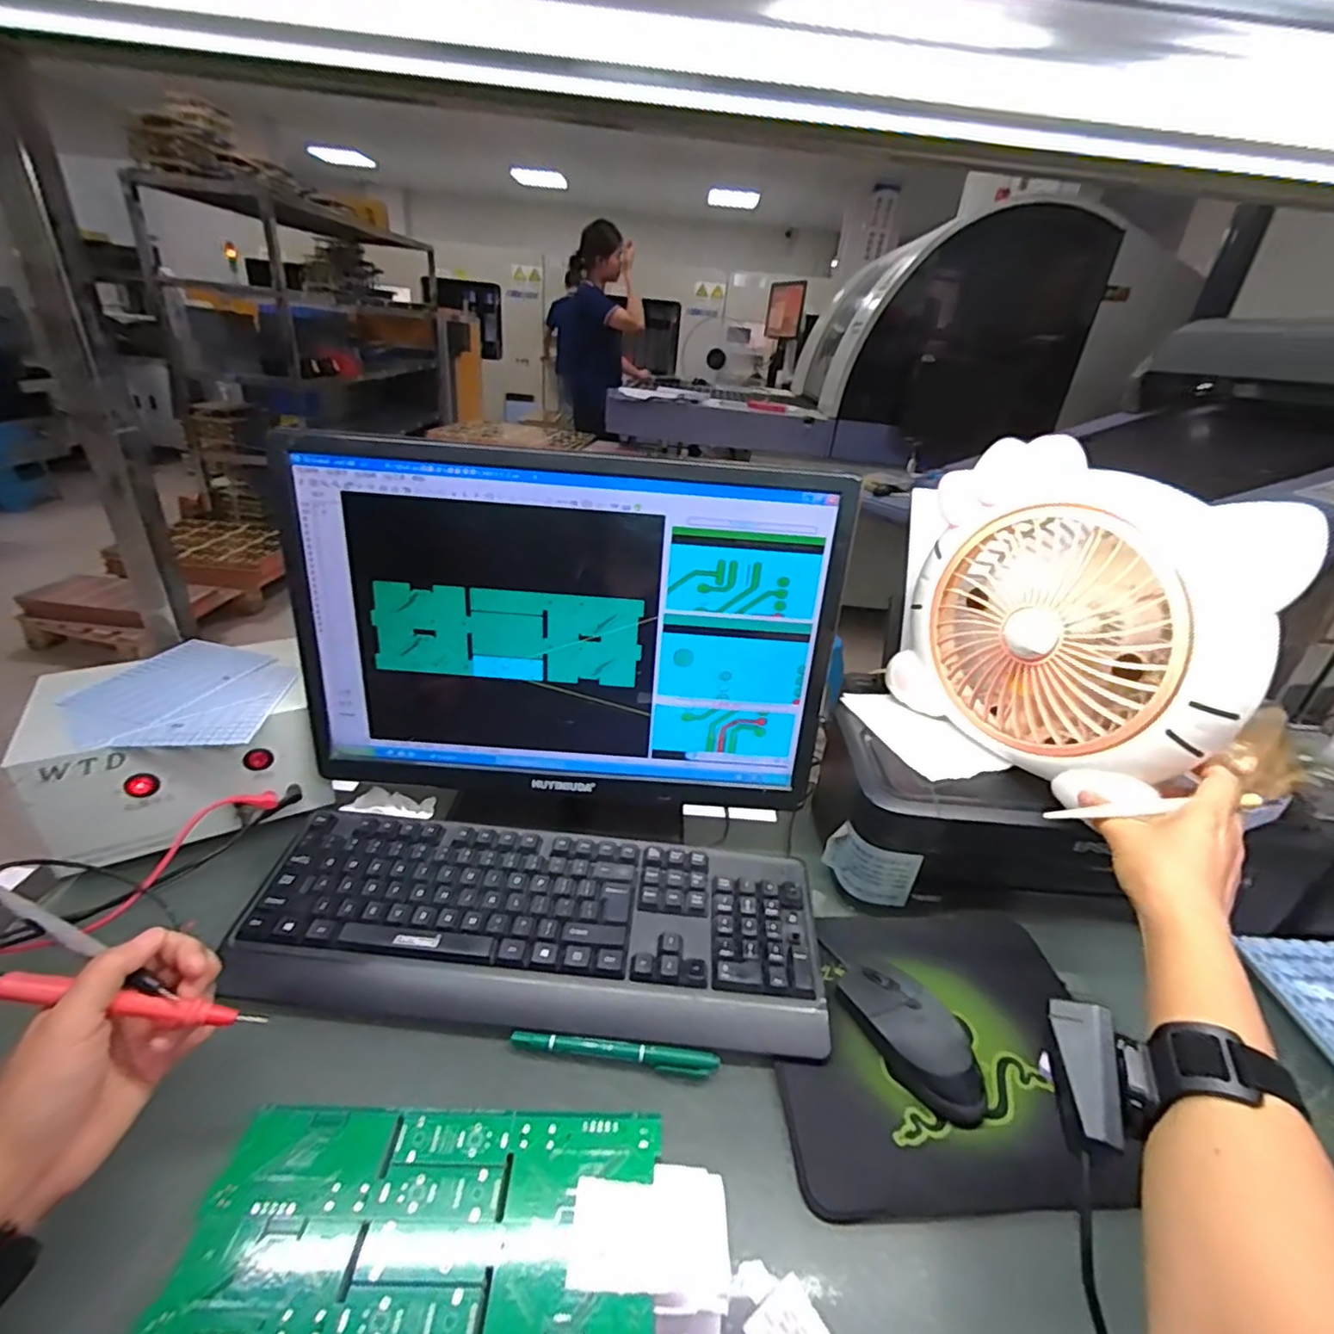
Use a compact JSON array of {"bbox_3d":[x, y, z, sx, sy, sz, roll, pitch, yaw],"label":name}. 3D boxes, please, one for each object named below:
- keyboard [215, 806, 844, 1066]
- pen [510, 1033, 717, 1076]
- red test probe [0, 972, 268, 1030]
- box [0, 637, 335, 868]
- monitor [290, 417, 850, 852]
[{"bbox_3d":[-0.098,0.197,0.488,0.425,0.035,0.153,6,28,0],"label":"keyboard"},{"bbox_3d":[-0.036,0.261,0.423,0.140,0.011,0.010,6,28,1],"label":"pen"},{"bbox_3d":[-0.292,0.180,0.333,0.140,0.013,0.014,19,25,-14],"label":"red test probe"},{"bbox_3d":[-0.437,0.068,0.569,0.196,0.105,0.181,-15,34,-33],"label":"box"},{"bbox_3d":[-0.083,-0.007,0.531,0.432,0.319,0.068,6,28,0],"label":"monitor"}]

